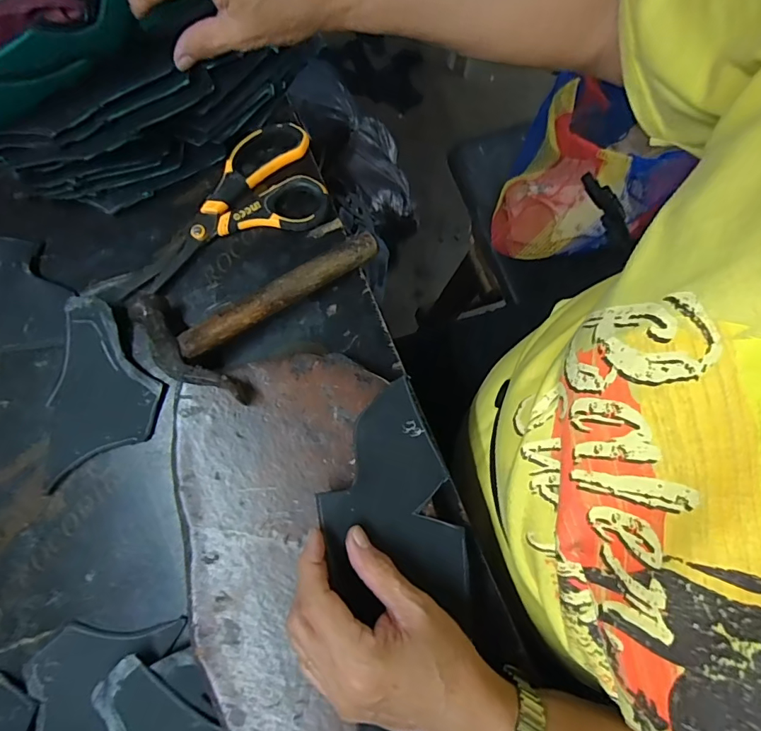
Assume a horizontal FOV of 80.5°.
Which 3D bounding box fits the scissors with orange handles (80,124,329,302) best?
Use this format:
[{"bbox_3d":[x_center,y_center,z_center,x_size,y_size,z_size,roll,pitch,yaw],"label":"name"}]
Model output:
[{"bbox_3d":[-0.149,-0.127,0.376,0.209,0.013,0.095,-25,79,-4],"label":"scissors with orange handles"}]

